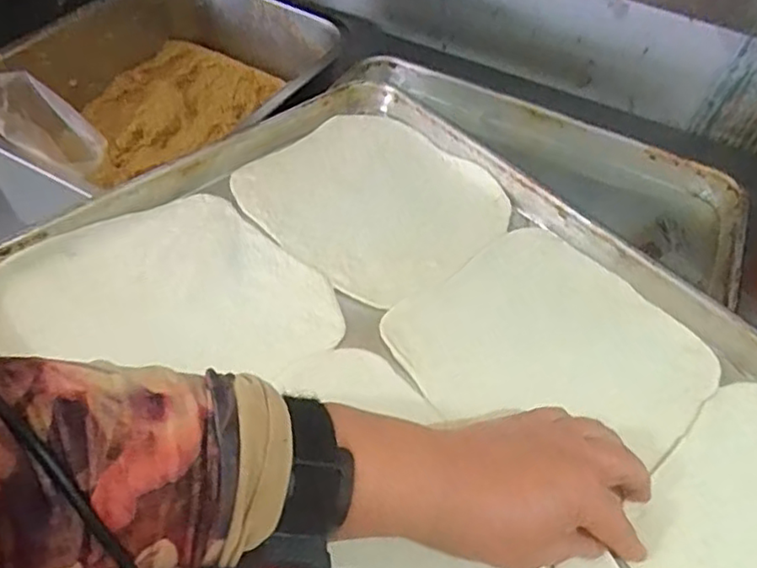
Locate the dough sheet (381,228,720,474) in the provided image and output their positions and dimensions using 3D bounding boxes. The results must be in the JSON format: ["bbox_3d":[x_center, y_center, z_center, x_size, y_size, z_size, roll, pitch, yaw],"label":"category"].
[{"bbox_3d":[0.123,0.045,0.453,0.186,0.009,0.187,-32,61,-28],"label":"dough sheet"}]

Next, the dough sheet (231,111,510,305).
[{"bbox_3d":[-0.006,-0.073,0.536,0.180,0.011,0.195,-32,61,-28],"label":"dough sheet"}]

